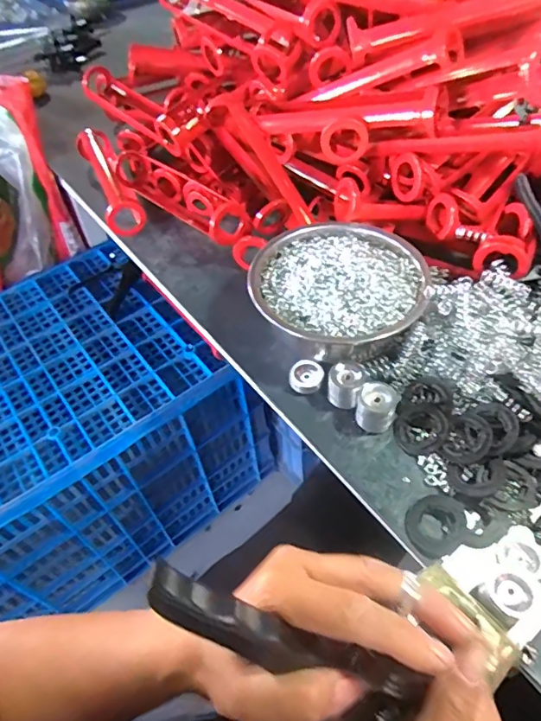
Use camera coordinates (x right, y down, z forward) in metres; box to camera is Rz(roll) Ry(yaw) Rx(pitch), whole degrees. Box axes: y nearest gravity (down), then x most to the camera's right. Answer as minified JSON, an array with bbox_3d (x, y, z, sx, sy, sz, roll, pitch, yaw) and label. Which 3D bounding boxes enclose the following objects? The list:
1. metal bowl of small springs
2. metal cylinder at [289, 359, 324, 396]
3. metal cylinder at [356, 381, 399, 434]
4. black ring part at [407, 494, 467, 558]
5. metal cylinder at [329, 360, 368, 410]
[{"bbox_3d":[0.079,-0.076,0.544,0.181,0.077,0.175,-3,51,3],"label":"metal bowl of small springs"},{"bbox_3d":[0.037,0.017,0.513,0.034,0.021,0.031,-3,51,3],"label":"metal cylinder"},{"bbox_3d":[0.101,0.044,0.468,0.036,0.038,0.032,0,51,5],"label":"metal cylinder"},{"bbox_3d":[0.141,0.139,0.417,0.054,0.006,0.046,-38,57,-23],"label":"black ring part"},{"bbox_3d":[0.076,0.025,0.486,0.035,0.043,0.033,-3,51,3],"label":"metal cylinder"}]

